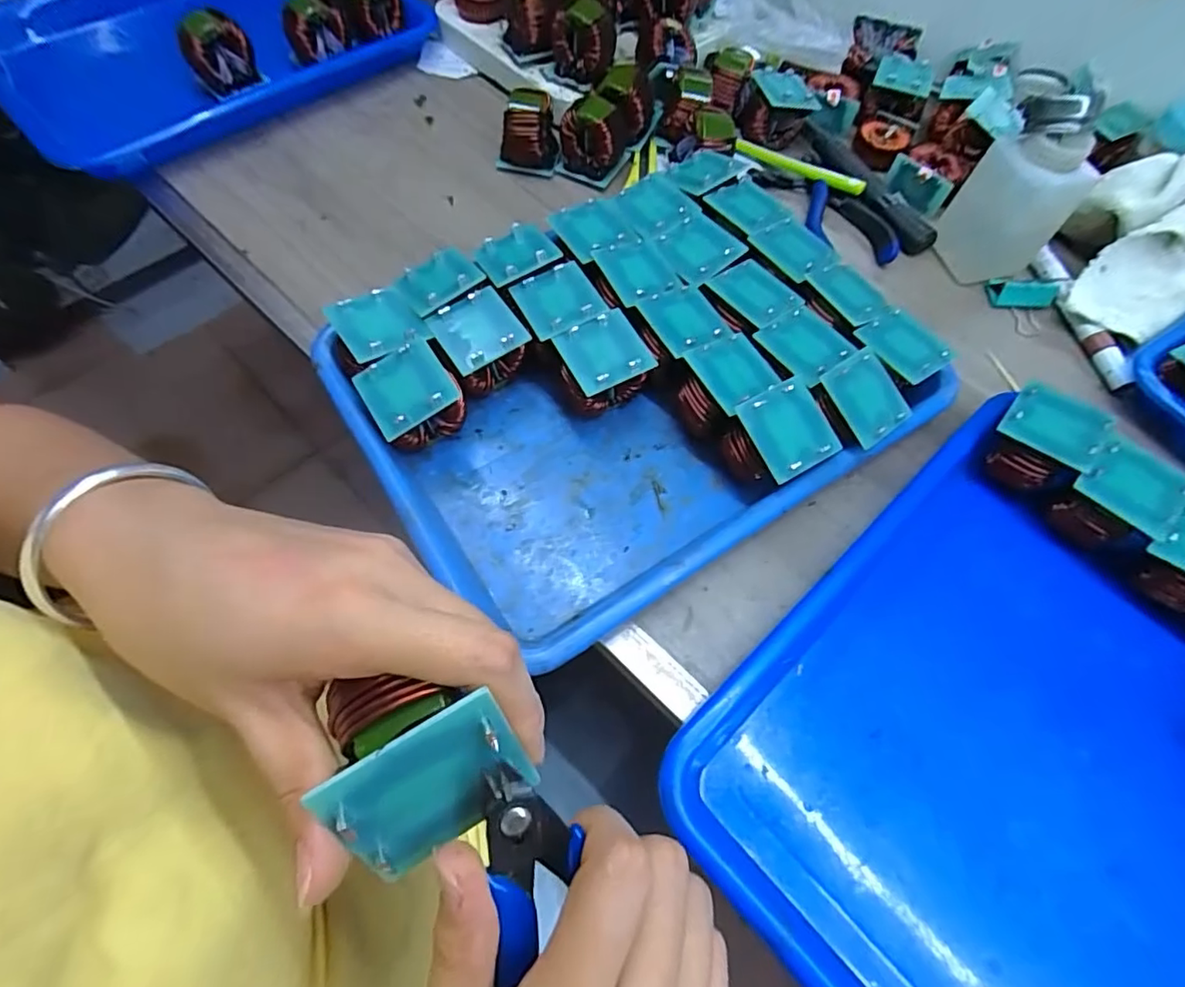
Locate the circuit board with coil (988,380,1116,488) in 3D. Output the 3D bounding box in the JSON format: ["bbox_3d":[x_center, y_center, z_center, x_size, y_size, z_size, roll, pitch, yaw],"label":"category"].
[{"bbox_3d":[0.250,-0.029,0.325,0.045,0.041,0.046,41,68,16],"label":"circuit board with coil"}]

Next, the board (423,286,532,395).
[{"bbox_3d":[-0.067,-0.086,0.344,0.045,0.044,0.047,-32,69,-17],"label":"board"}]

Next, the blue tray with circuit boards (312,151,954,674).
[{"bbox_3d":[0.023,-0.074,0.344,0.304,0.053,0.237,-30,68,-16],"label":"blue tray with circuit boards"}]

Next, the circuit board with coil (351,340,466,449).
[{"bbox_3d":[-0.099,-0.047,0.324,0.048,0.049,0.052,-29,68,-16],"label":"circuit board with coil"}]

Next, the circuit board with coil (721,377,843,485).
[{"bbox_3d":[0.102,-0.032,0.317,0.049,0.035,0.048,-27,85,-10],"label":"circuit board with coil"}]

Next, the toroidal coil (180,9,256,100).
[{"bbox_3d":[-0.303,-0.356,0.466,0.049,0.047,0.036,-28,68,-16],"label":"toroidal coil"}]

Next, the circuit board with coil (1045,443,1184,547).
[{"bbox_3d":[0.282,0.003,0.314,0.046,0.044,0.043,37,67,15],"label":"circuit board with coil"}]

